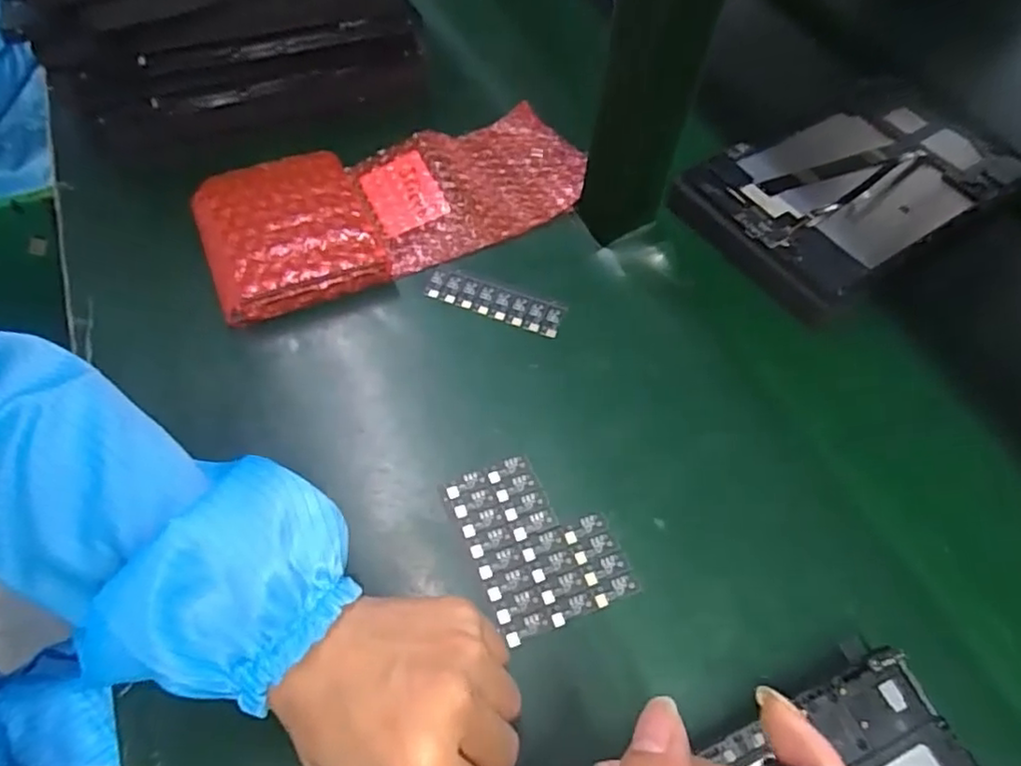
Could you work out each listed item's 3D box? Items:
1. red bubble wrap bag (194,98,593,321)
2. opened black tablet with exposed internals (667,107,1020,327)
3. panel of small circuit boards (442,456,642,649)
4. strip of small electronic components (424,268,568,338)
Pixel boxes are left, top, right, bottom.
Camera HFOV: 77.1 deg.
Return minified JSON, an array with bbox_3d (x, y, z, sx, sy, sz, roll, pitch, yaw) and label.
[{"bbox_3d":[-0.078,-0.133,0.462,0.271,0.027,0.121,-20,62,-17],"label":"red bubble wrap bag"},{"bbox_3d":[0.255,-0.153,0.489,0.241,0.013,0.149,-30,65,-22],"label":"opened black tablet with exposed internals"},{"bbox_3d":[0.015,0.082,0.342,0.074,0.004,0.092,-18,61,-16],"label":"panel of small circuit boards"},{"bbox_3d":[-0.011,-0.056,0.431,0.093,0.004,0.027,22,59,8],"label":"strip of small electronic components"}]

